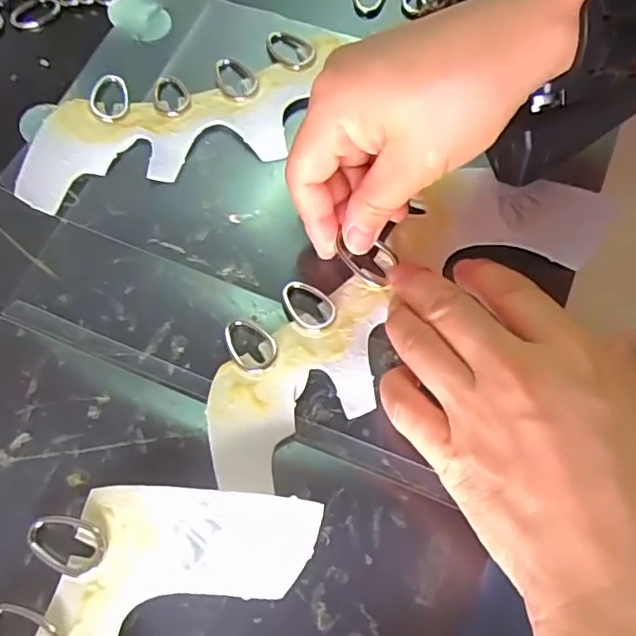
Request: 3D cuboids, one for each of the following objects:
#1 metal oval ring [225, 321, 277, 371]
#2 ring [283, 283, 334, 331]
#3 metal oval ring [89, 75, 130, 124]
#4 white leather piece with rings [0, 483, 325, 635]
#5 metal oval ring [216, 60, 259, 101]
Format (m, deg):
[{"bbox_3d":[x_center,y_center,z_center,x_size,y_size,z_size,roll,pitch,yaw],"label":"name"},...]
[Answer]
[{"bbox_3d":[-0.030,0.011,0.256,0.018,0.004,0.027,-35,71,-12],"label":"metal oval ring"},{"bbox_3d":[-0.005,-0.005,0.264,0.028,0.004,0.019,42,74,17],"label":"ring"},{"bbox_3d":[-0.109,-0.115,0.307,0.019,0.005,0.030,7,67,-17],"label":"metal oval ring"},{"bbox_3d":[-0.095,0.134,0.205,0.079,0.014,0.210,36,73,15],"label":"white leather piece with rings"},{"bbox_3d":[-0.045,-0.129,0.313,0.020,0.004,0.033,-31,70,-11],"label":"metal oval ring"}]

